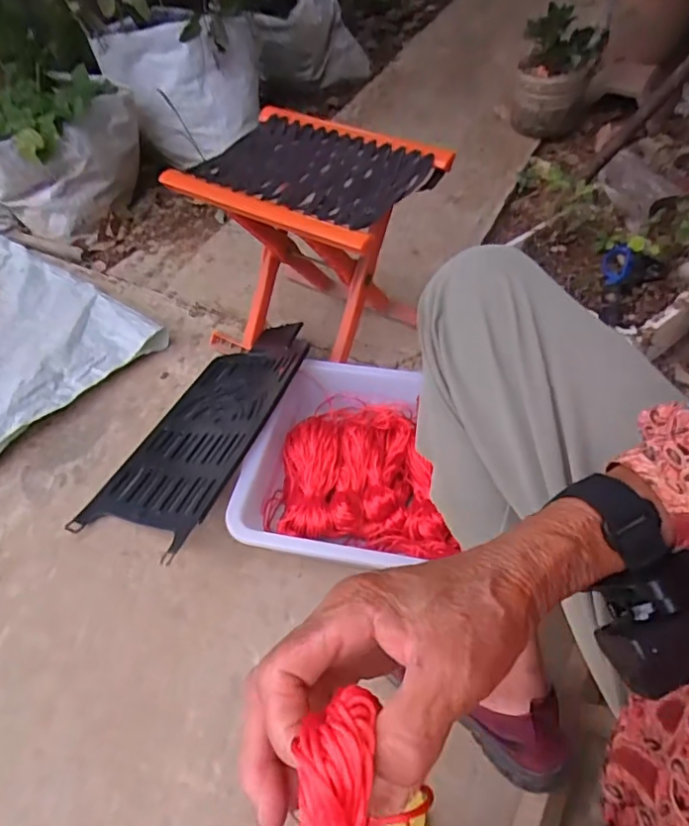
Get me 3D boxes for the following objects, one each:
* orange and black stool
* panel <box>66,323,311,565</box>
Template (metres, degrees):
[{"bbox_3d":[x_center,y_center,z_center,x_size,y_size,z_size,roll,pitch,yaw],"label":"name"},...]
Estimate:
[{"bbox_3d":[-0.051,-0.245,0.917,0.327,0.343,0.244,27,59,19],"label":"orange and black stool"},{"bbox_3d":[-0.201,0.015,0.855,0.245,0.025,0.420,1,47,36],"label":"panel"}]

